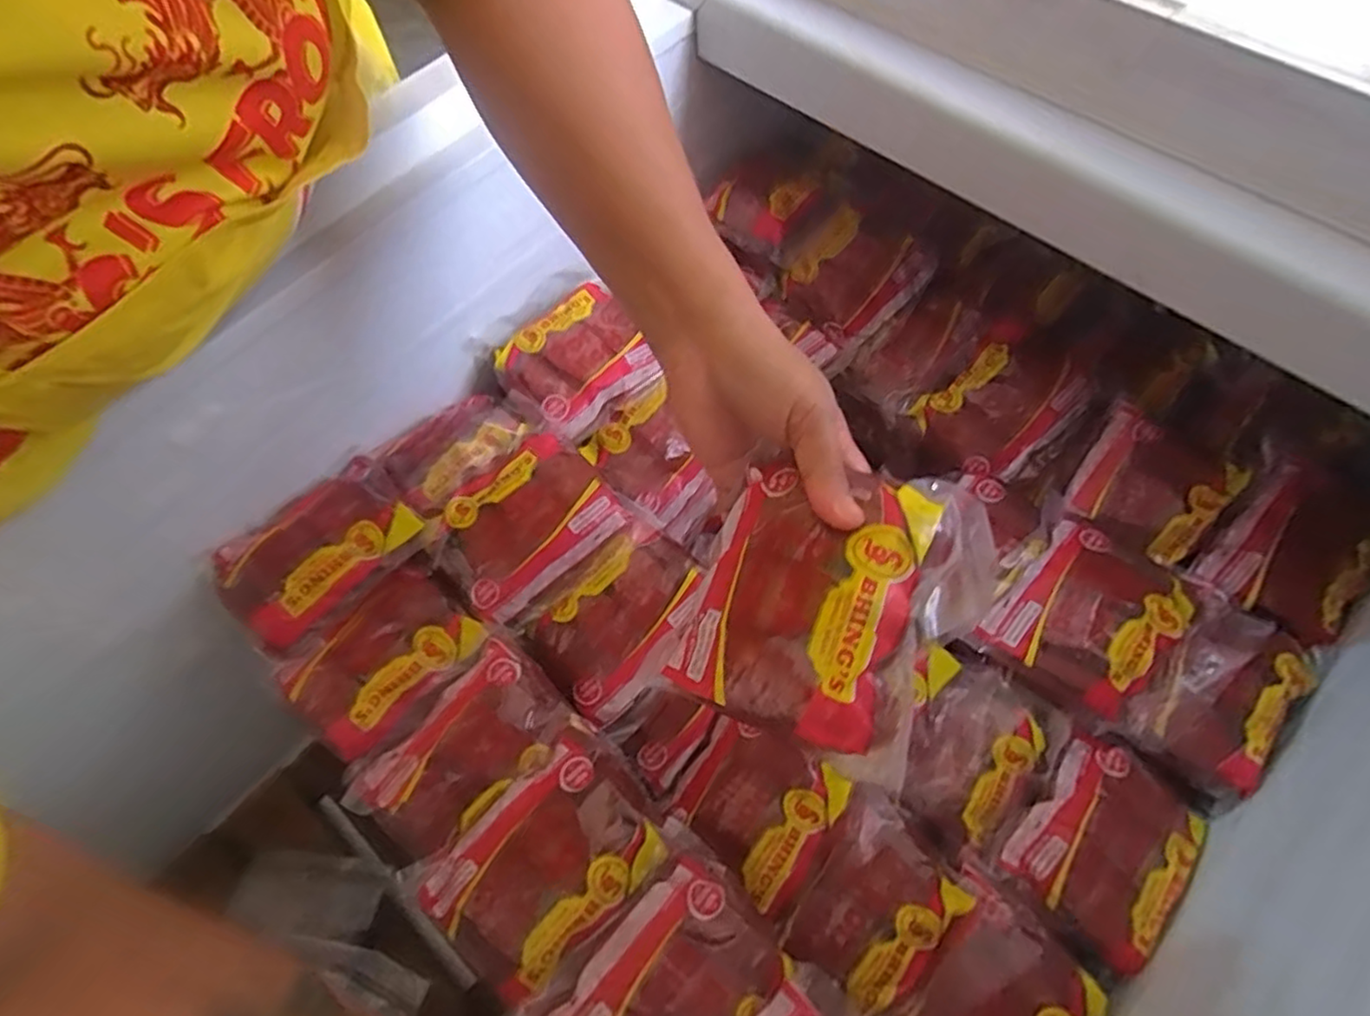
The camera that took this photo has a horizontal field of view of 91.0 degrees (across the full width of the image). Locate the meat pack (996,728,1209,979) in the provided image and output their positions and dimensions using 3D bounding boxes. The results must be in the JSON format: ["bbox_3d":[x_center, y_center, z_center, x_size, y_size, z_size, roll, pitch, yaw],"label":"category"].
[{"bbox_3d":[0.271,0.215,0.430,0.095,0.019,0.116,41,72,20],"label":"meat pack"}]

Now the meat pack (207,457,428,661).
[{"bbox_3d":[-0.264,0.026,0.478,0.132,0.022,0.101,-42,69,-17],"label":"meat pack"}]

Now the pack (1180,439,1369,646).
[{"bbox_3d":[0.445,0.034,0.493,0.105,0.042,0.125,37,71,19],"label":"pack"}]

